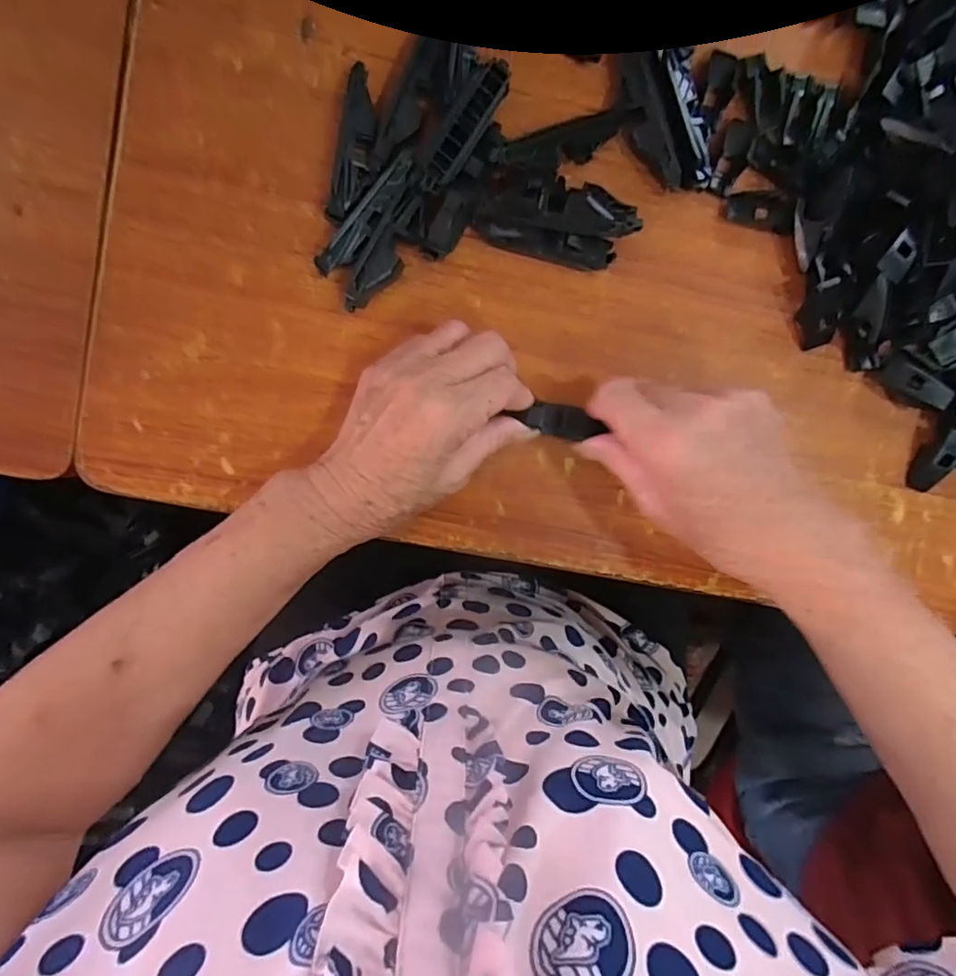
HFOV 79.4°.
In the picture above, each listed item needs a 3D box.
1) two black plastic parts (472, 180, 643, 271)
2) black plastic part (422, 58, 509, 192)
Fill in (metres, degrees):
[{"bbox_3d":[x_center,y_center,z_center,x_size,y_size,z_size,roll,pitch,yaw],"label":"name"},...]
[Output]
[{"bbox_3d":[0.043,-0.146,0.317,0.088,0.030,0.039,8,95,-4],"label":"two black plastic parts"},{"bbox_3d":[-0.006,-0.191,0.304,0.016,0.007,0.077,31,93,-6],"label":"black plastic part"}]

